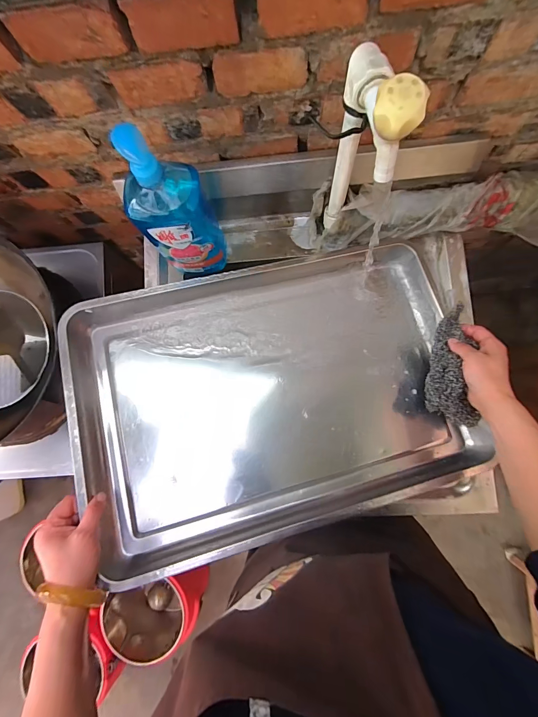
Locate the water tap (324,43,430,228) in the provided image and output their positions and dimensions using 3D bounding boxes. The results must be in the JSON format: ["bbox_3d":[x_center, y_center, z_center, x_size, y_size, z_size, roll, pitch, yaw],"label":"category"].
[{"bbox_3d":[0.113,-0.255,0.429,0.040,0.305,0.141,-15,84,3],"label":"water tap"}]

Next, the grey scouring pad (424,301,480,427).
[{"bbox_3d":[0.273,0.011,0.484,0.071,0.040,0.174,1,84,5],"label":"grey scouring pad"}]

